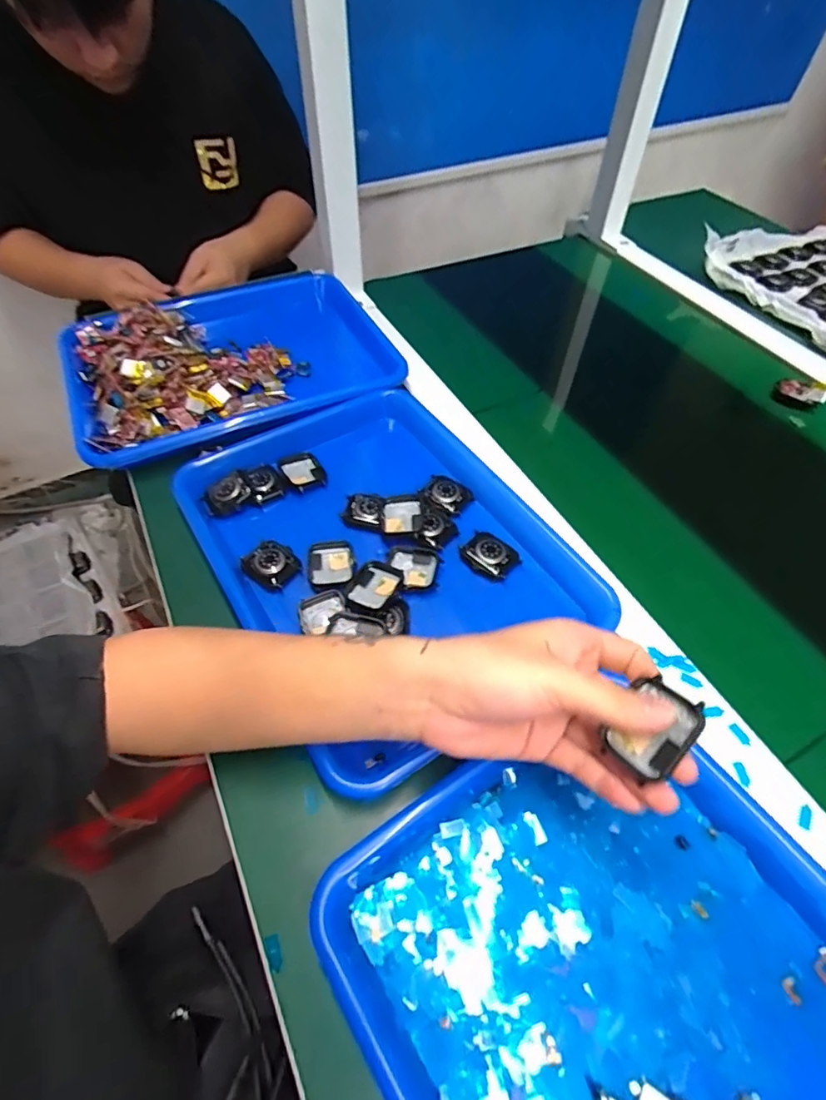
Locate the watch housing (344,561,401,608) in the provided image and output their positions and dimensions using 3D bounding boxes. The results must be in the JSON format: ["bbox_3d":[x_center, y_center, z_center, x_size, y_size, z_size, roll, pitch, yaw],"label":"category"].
[{"bbox_3d":[-0.031,0.029,0.420,0.032,0.010,0.042,29,59,21],"label":"watch housing"}]

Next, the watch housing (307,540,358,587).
[{"bbox_3d":[-0.068,0.013,0.440,0.039,0.012,0.045,-13,54,-9],"label":"watch housing"}]

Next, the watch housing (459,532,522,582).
[{"bbox_3d":[0.064,0.003,0.444,0.034,0.008,0.046,-36,60,-23],"label":"watch housing"}]

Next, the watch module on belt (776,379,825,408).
[{"bbox_3d":[0.432,-0.178,0.585,0.049,0.024,0.017,38,62,25],"label":"watch module on belt"}]

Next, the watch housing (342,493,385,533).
[{"bbox_3d":[-0.041,-0.033,0.473,0.043,0.018,0.028,19,56,14],"label":"watch housing"}]

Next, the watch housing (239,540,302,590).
[{"bbox_3d":[-0.118,0.012,0.441,0.045,0.020,0.038,36,61,24],"label":"watch housing"}]

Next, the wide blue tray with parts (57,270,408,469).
[{"bbox_3d":[-0.208,-0.219,0.589,0.338,0.056,0.264,-20,55,-14],"label":"wide blue tray with parts"}]

